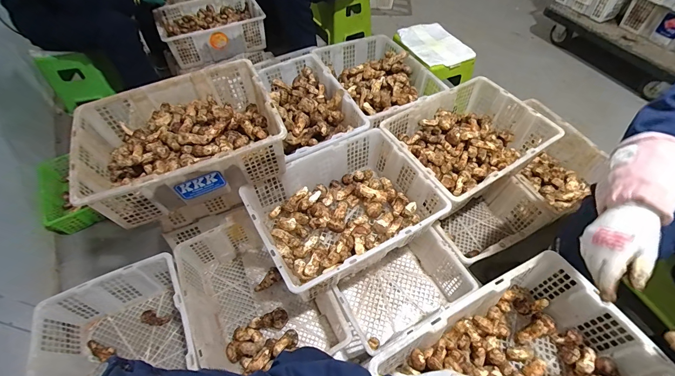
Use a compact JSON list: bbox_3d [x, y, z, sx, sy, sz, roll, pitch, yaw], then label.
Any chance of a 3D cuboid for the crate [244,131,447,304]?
[{"bbox_3d":[0.019,0.063,0.913,0.469,0.156,0.359,-26,57,-16],"label":"crate"}]

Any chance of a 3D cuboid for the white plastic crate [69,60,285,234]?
[{"bbox_3d":[-0.420,-0.117,0.912,0.485,0.241,0.392,-21,55,-13],"label":"white plastic crate"}]

